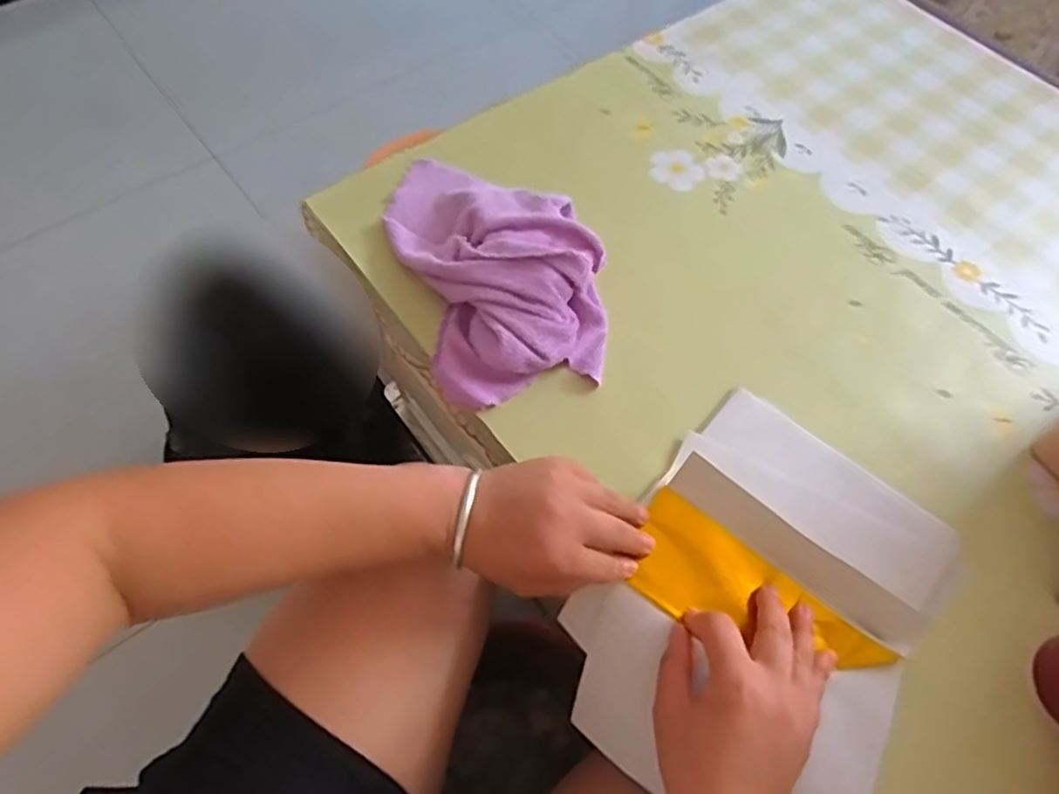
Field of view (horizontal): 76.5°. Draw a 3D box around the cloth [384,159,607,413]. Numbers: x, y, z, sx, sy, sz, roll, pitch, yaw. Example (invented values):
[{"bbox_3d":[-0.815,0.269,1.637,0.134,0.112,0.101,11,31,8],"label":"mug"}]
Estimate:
[{"bbox_3d":[-0.030,-0.128,0.579,0.161,0.054,0.272,-15,62,-10],"label":"cloth"}]

